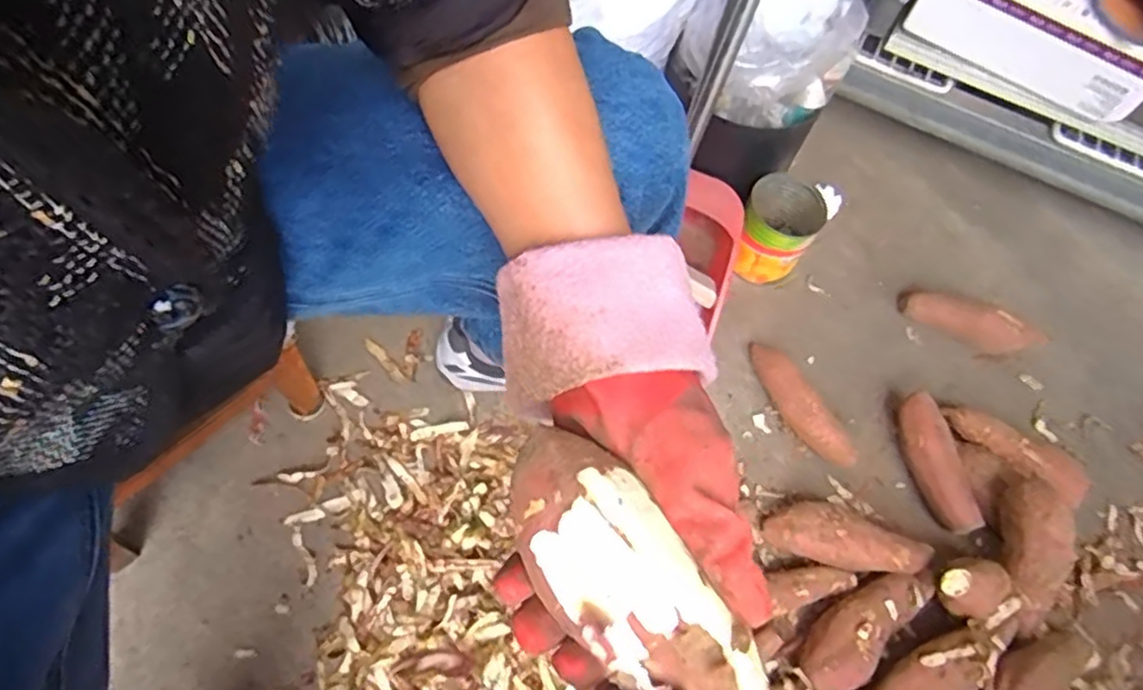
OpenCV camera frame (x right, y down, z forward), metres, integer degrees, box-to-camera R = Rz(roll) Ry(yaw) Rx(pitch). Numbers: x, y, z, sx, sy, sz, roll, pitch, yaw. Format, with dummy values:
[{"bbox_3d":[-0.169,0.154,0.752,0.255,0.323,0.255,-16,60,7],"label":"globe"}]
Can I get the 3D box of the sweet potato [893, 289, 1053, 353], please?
[{"bbox_3d":[0.536,-0.036,0.914,0.175,0.046,0.047,23,64,23],"label":"sweet potato"}]

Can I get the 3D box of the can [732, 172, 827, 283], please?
[{"bbox_3d":[0.270,-0.147,0.922,0.101,0.116,0.131,34,67,13],"label":"can"}]

